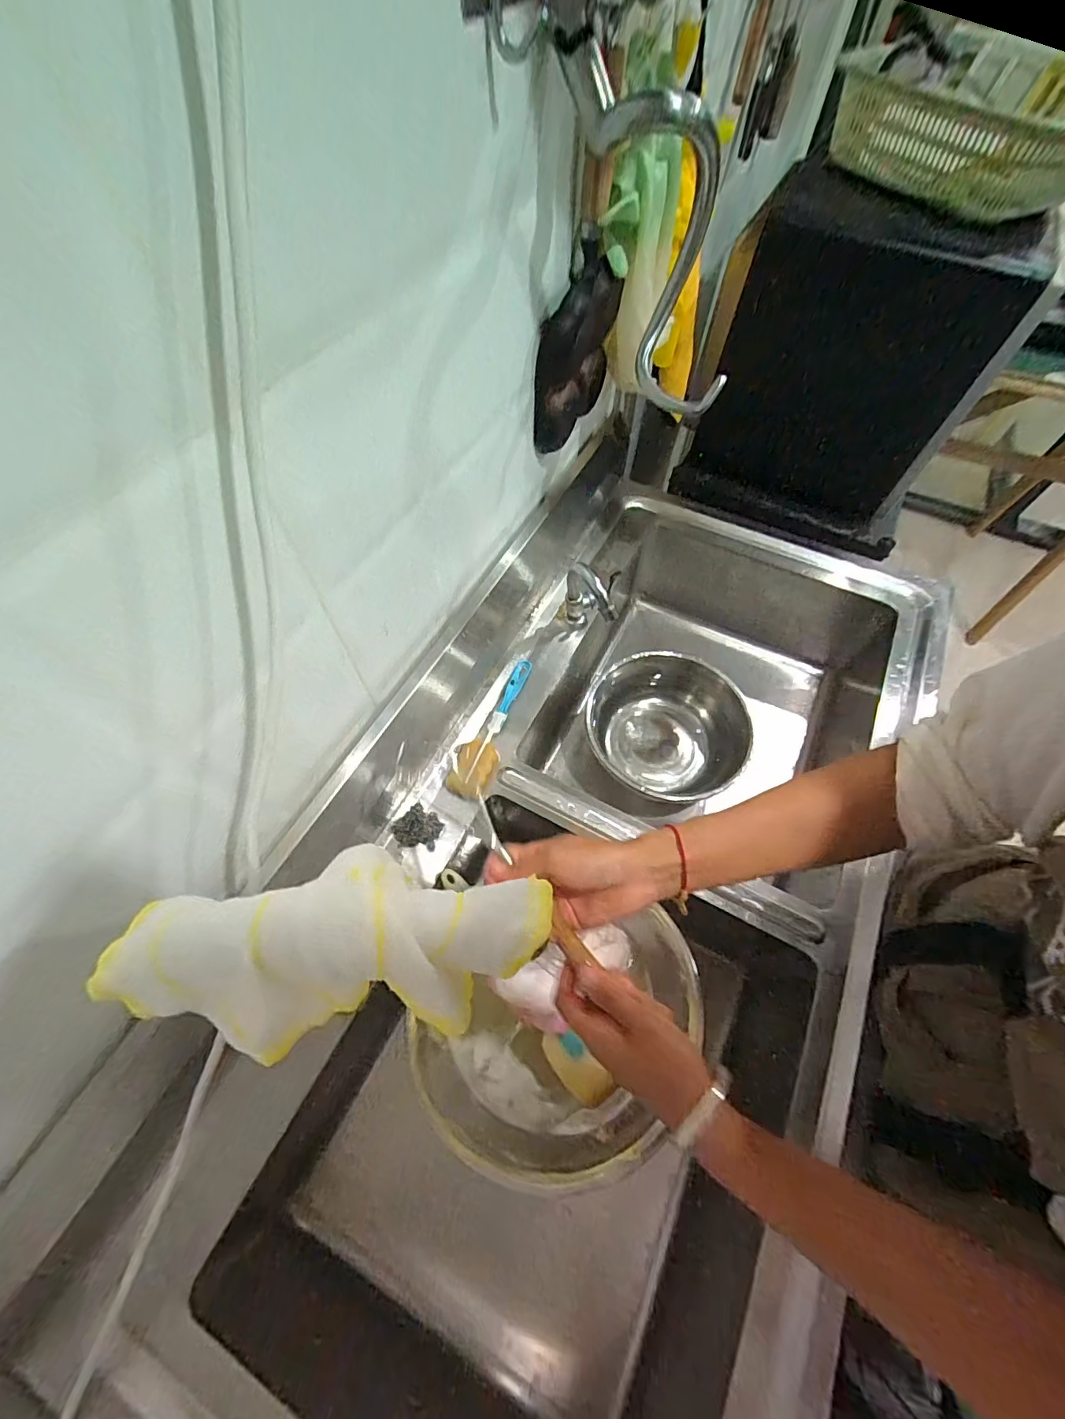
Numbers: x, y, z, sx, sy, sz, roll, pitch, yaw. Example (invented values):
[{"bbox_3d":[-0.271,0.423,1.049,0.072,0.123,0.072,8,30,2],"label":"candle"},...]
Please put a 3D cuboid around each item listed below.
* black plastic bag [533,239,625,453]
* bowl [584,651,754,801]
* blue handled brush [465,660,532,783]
[{"bbox_3d":[0.058,-0.432,0.609,0.042,0.182,0.150,28,64,14],"label":"black plastic bag"},{"bbox_3d":[0.221,0.033,0.832,0.237,0.113,0.244,0,61,-1],"label":"bowl"},{"bbox_3d":[-0.045,0.009,0.672,0.023,0.023,0.201,18,62,9],"label":"blue handled brush"}]

